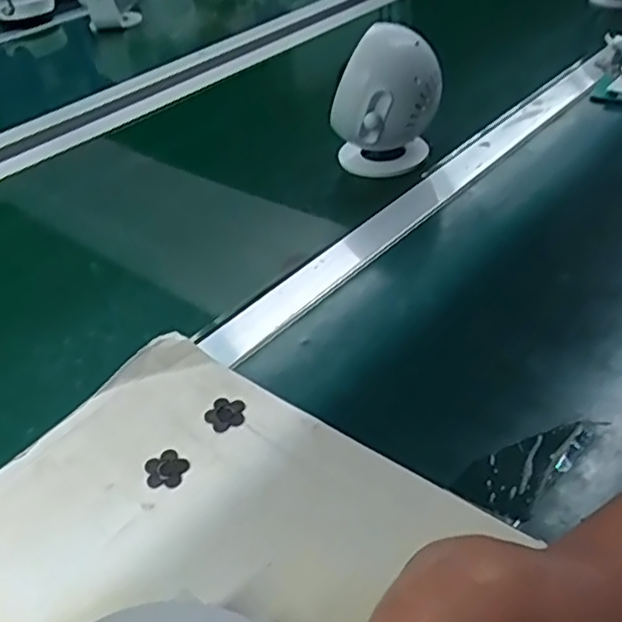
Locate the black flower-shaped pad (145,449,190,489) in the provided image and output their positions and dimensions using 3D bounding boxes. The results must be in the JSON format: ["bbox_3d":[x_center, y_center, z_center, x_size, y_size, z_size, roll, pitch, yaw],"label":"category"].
[{"bbox_3d":[-0.088,0.096,0.403,0.025,0.004,0.026,-20,42,-15],"label":"black flower-shaped pad"}]

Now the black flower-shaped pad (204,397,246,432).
[{"bbox_3d":[-0.056,0.066,0.430,0.025,0.004,0.027,-5,40,2],"label":"black flower-shaped pad"}]

